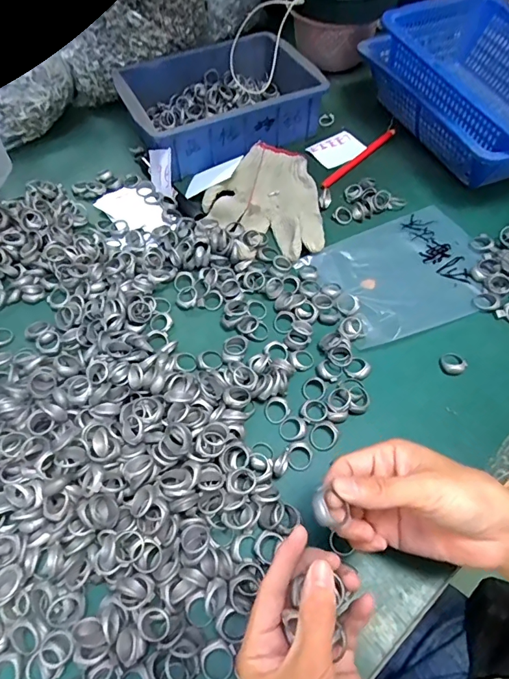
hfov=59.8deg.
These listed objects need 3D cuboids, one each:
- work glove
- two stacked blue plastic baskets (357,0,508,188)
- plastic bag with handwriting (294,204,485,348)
[{"bbox_3d":[0.011,-0.173,0.531,0.134,0.021,0.192,0,57,1],"label":"work glove"},{"bbox_3d":[0.307,-0.328,0.571,0.212,0.115,0.296,-20,59,-11],"label":"two stacked blue plastic baskets"},{"bbox_3d":[0.165,-0.075,0.480,0.193,0.012,0.146,-22,54,-17],"label":"plastic bag with handwriting"}]

